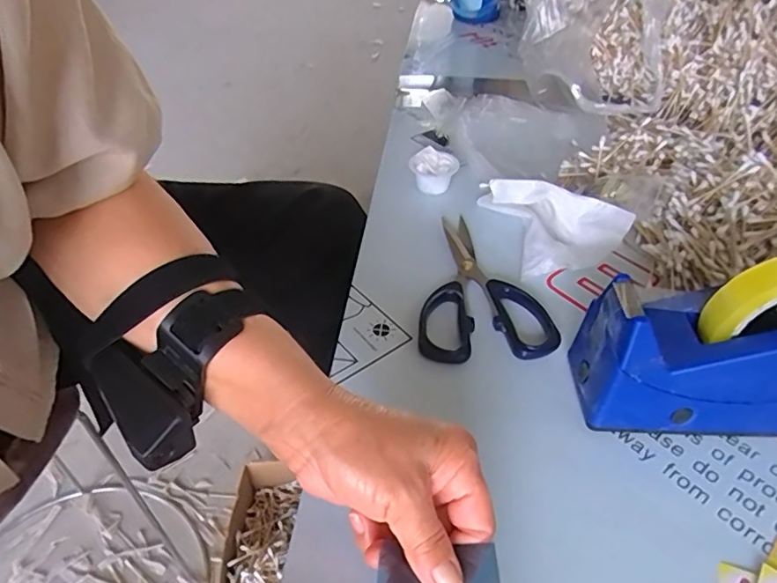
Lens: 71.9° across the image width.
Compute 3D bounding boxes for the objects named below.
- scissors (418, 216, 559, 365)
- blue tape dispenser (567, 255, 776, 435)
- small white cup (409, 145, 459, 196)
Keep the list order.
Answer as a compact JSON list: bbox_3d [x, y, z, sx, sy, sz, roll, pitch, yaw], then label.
[{"bbox_3d":[0.075,-0.010,0.476,0.109,0.018,0.174,-2,42,-3],"label":"scissors"},{"bbox_3d":[0.235,0.032,0.343,0.196,0.138,0.060,3,42,2],"label":"blue tape dispenser"},{"bbox_3d":[0.050,-0.132,0.589,0.053,0.038,0.046,6,42,6],"label":"small white cup"}]

